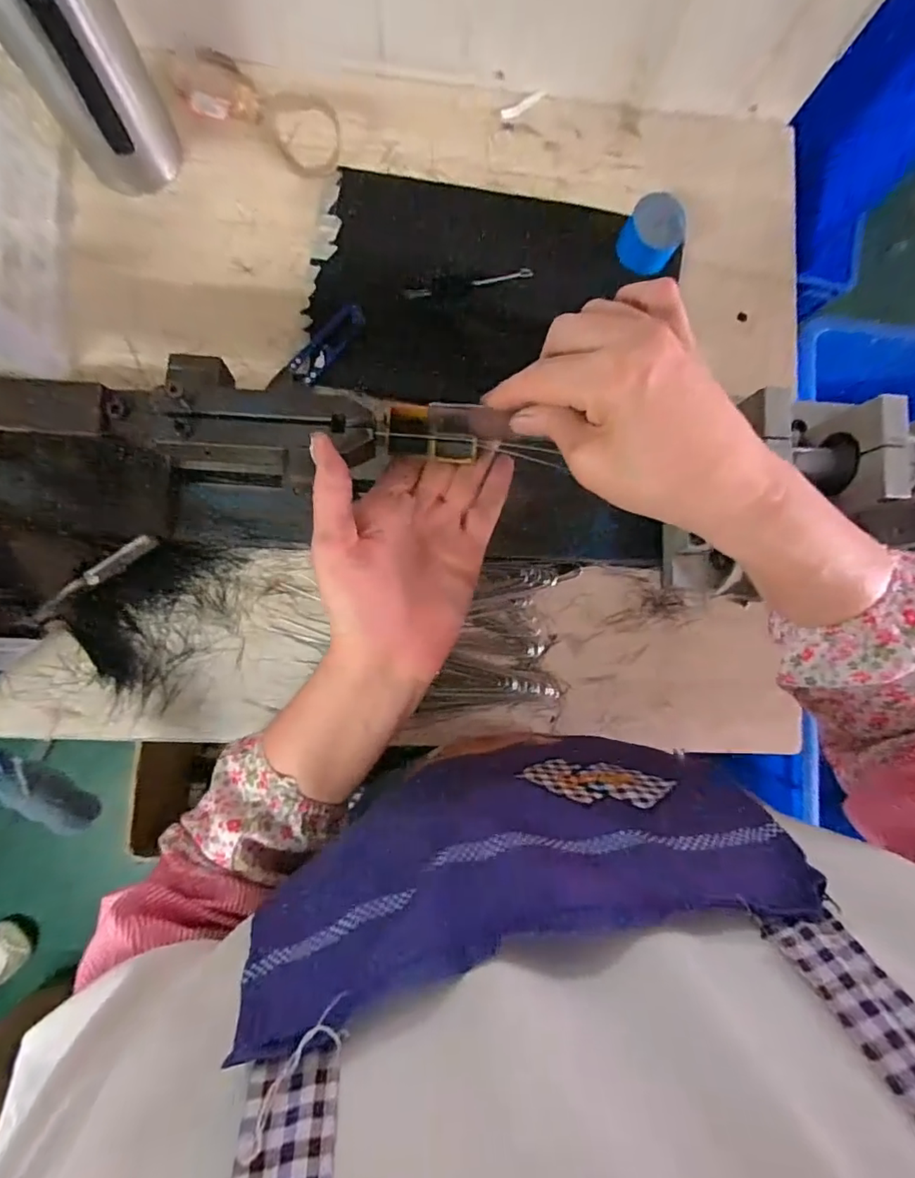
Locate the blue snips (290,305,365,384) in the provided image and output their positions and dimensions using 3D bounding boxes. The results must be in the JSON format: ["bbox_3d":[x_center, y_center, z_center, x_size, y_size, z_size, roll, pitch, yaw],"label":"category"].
[{"bbox_3d":[-0.111,-0.214,0.448,0.023,0.005,0.081,37,84,-2],"label":"blue snips"}]

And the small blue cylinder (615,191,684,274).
[{"bbox_3d":[0.170,-0.310,0.461,0.049,0.045,0.051,0,86,-5],"label":"small blue cylinder"}]

